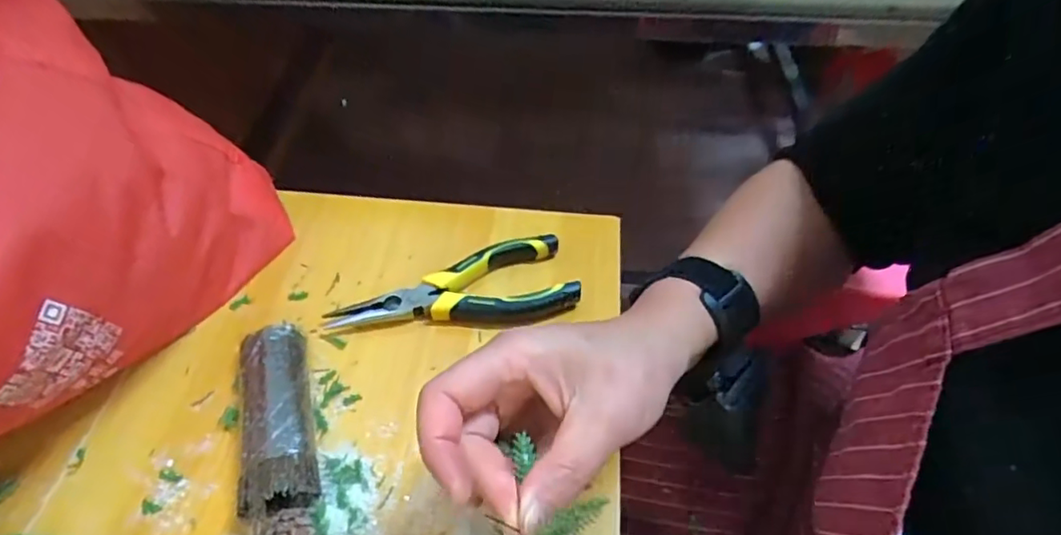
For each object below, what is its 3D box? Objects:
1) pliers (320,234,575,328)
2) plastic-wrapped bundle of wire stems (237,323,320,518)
[{"bbox_3d":[-0.050,0.019,0.385,0.155,0.025,0.061,-14,52,-12],"label":"pliers"},{"bbox_3d":[-0.139,0.082,0.323,0.038,0.029,0.109,-14,52,-12],"label":"plastic-wrapped bundle of wire stems"}]

